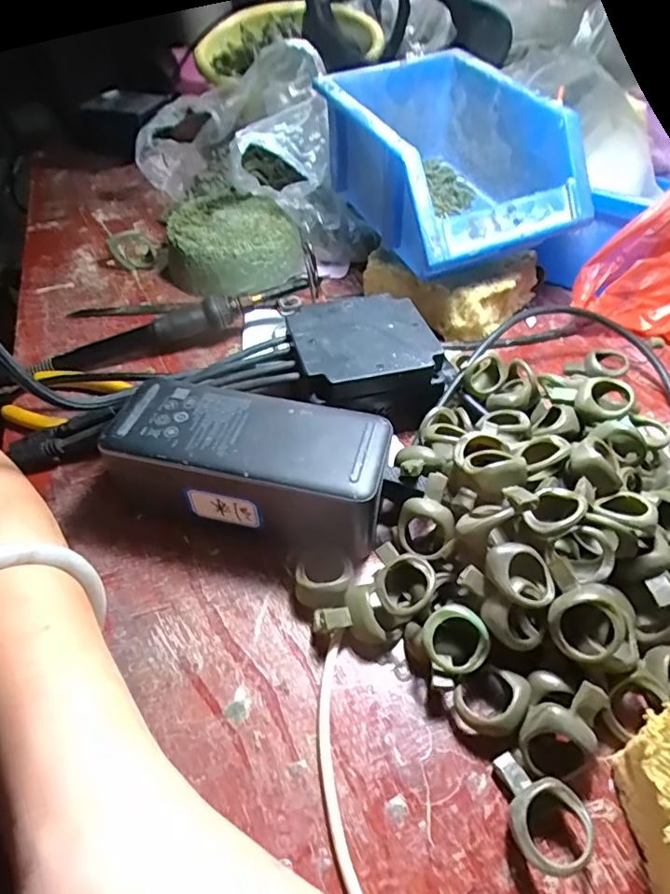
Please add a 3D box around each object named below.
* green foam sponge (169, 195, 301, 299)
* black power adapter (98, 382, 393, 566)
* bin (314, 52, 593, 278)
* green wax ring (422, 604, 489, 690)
[{"bbox_3d":[-0.085,-0.163,0.431,0.096,0.043,0.103,-22,49,-20],"label":"green foam sponge"},{"bbox_3d":[-0.044,0.012,0.260,0.135,0.053,0.060,11,46,10],"label":"black power adapter"},{"bbox_3d":[0.075,-0.197,0.380,0.121,0.096,0.182,-18,48,-15],"label":"bin"},{"bbox_3d":[0.047,0.076,0.205,0.025,0.004,0.028,-15,78,0],"label":"green wax ring"}]

